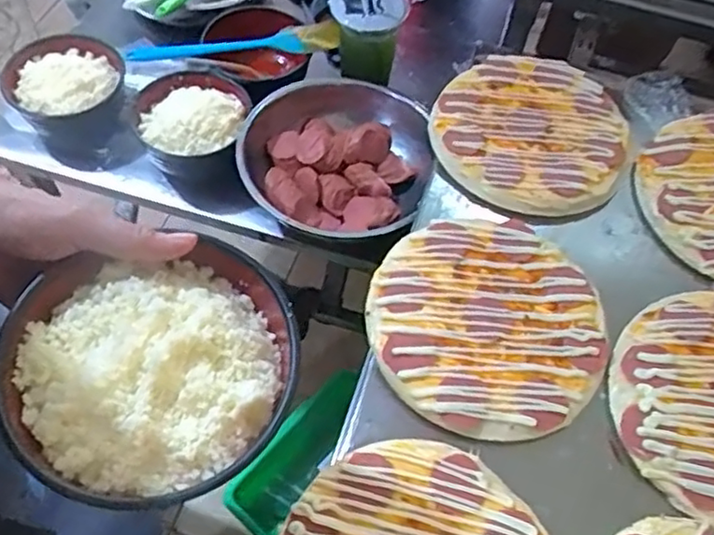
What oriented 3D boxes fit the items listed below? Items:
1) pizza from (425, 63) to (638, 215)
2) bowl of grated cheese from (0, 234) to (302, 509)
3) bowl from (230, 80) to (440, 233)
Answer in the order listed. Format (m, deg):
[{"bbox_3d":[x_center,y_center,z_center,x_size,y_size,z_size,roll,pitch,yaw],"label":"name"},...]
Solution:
[{"bbox_3d":[0.173,-0.134,0.656,0.191,0.019,0.172,16,68,6],"label":"pizza"},{"bbox_3d":[-0.102,0.053,0.335,0.140,0.048,0.123,-17,69,-7],"label":"bowl of grated cheese"},{"bbox_3d":[-0.027,-0.130,0.785,0.222,0.089,0.231,0,67,0],"label":"bowl"}]

